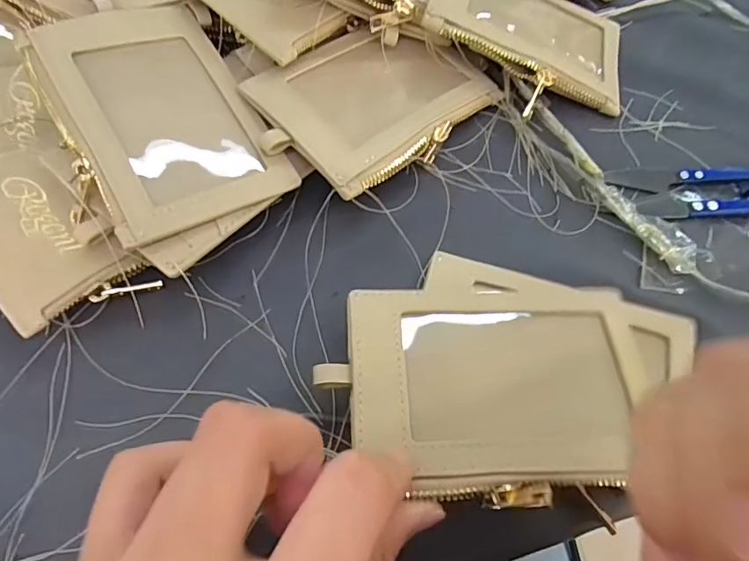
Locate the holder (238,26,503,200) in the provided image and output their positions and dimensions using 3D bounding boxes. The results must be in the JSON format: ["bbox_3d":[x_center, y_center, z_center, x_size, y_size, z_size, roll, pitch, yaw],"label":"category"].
[{"bbox_3d":[0.000,-0.087,0.231,0.074,0.006,0.112,43,62,12],"label":"holder"}]

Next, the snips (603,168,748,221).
[{"bbox_3d":[0.165,-0.043,0.230,0.106,0.009,0.029,-2,67,-5],"label":"snips"}]

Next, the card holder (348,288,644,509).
[{"bbox_3d":[0.045,0.035,0.174,0.105,0.005,0.078,0,53,-7],"label":"card holder"}]

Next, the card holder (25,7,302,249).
[{"bbox_3d":[-0.089,-0.071,0.205,0.072,0.005,0.108,-27,77,-29],"label":"card holder"}]

